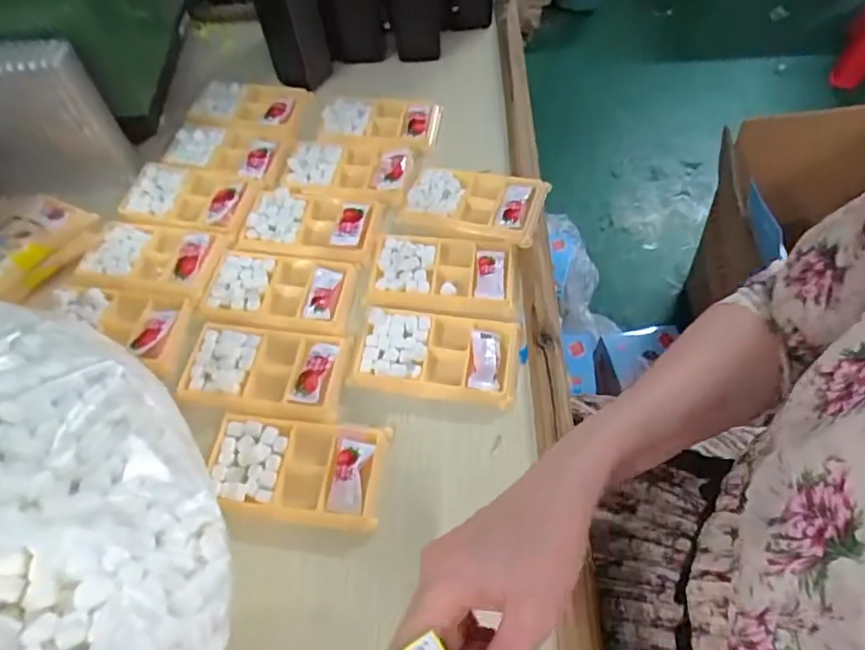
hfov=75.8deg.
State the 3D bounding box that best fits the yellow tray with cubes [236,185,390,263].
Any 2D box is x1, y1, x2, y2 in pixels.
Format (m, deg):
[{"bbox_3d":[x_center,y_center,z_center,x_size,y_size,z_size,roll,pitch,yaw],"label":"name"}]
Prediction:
[{"bbox_3d":[-0.121,-0.103,0.550,0.131,0.017,0.083,8,58,7],"label":"yellow tray with cubes"}]

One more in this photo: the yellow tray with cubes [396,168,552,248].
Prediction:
[{"bbox_3d":[0.039,-0.122,0.547,0.134,0.020,0.072,17,59,12],"label":"yellow tray with cubes"}]

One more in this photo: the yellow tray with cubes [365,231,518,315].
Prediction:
[{"bbox_3d":[0.009,-0.051,0.515,0.132,0.022,0.084,4,57,5],"label":"yellow tray with cubes"}]

